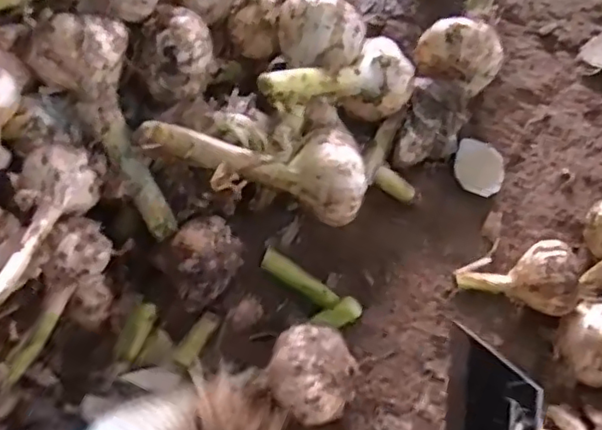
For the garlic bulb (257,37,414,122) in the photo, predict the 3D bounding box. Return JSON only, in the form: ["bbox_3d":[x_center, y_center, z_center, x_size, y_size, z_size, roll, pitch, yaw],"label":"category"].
[{"bbox_3d":[0.018,-0.082,0.396,0.126,0.044,0.042,-15,67,-43],"label":"garlic bulb"}]

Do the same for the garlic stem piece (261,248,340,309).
[{"bbox_3d":[-0.001,0.044,0.414,0.056,0.012,0.013,31,74,11],"label":"garlic stem piece"}]

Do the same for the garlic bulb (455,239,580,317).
[{"bbox_3d":[0.138,0.045,0.398,0.062,0.048,0.045,-9,71,-3],"label":"garlic bulb"}]

